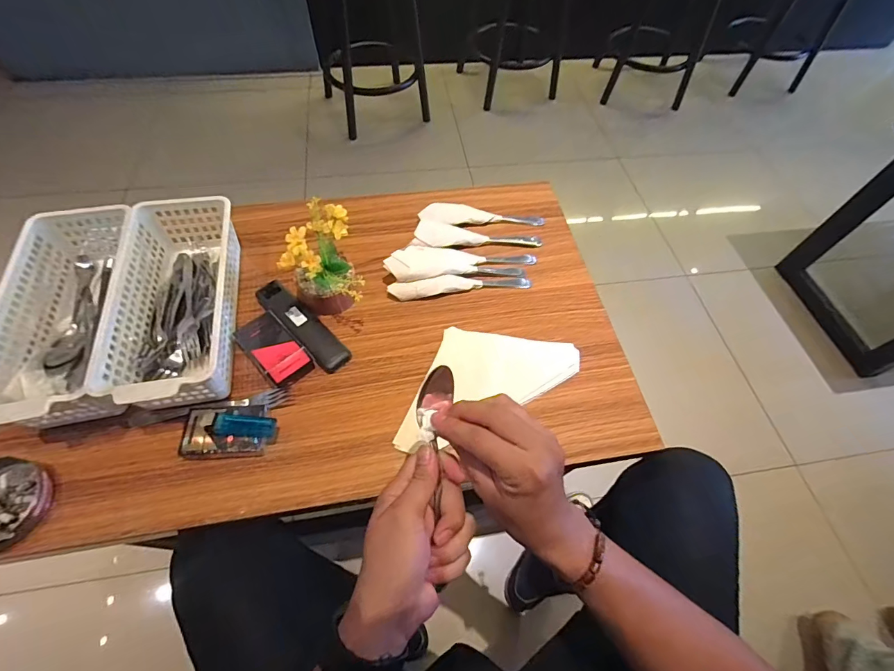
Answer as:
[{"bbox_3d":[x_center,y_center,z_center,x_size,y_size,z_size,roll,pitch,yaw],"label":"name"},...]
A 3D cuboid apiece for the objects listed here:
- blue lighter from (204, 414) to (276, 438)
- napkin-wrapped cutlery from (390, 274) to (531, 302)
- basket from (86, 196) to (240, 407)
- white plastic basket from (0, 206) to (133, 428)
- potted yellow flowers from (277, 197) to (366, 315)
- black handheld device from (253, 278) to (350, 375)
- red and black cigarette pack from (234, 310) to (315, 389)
[{"bbox_3d":[-0.238,0.105,0.472,0.073,0.012,0.024,6,58,-13],"label":"blue lighter"},{"bbox_3d":[0.019,-0.074,0.603,0.206,0.025,0.027,-6,59,-6],"label":"napkin-wrapped cutlery"},{"bbox_3d":[-0.339,-0.042,0.522,0.123,0.082,0.290,-9,60,-8],"label":"basket"},{"bbox_3d":[-0.460,-0.029,0.507,0.124,0.081,0.289,-8,60,-7],"label":"white plastic basket"},{"bbox_3d":[-0.159,-0.088,0.535,0.081,0.137,0.118,-7,59,-7],"label":"potted yellow flowers"},{"bbox_3d":[-0.202,-0.018,0.562,0.168,0.022,0.044,40,65,19],"label":"black handheld device"},{"bbox_3d":[-0.228,0.014,0.534,0.057,0.024,0.107,-39,68,-22],"label":"red and black cigarette pack"}]

